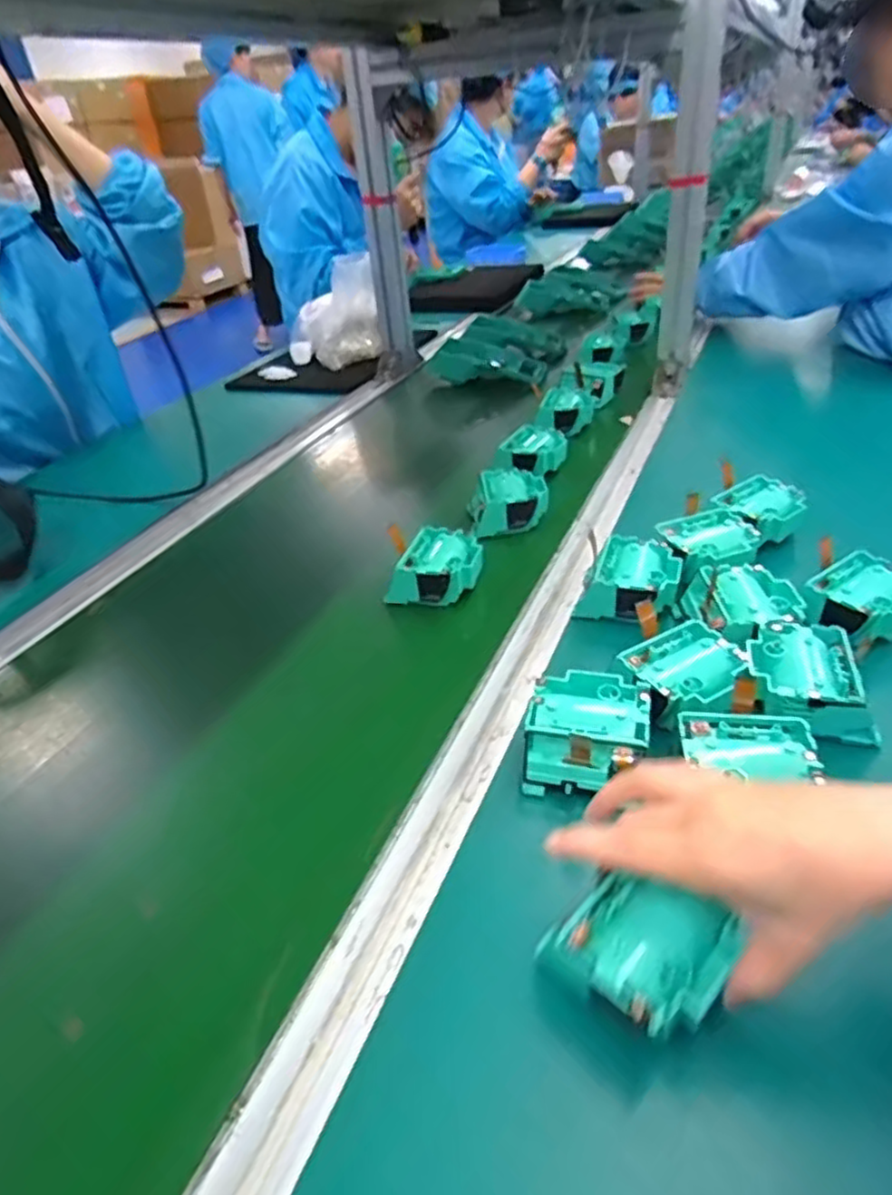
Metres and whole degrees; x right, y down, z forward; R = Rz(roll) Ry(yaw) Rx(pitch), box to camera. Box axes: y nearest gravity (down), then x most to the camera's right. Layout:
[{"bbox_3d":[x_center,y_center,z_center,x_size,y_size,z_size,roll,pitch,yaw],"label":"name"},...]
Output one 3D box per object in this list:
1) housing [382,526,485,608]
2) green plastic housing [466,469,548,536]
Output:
[{"bbox_3d":[-0.005,-0.026,0.633,0.075,0.037,0.079,12,39,24],"label":"housing"},{"bbox_3d":[0.066,-0.101,0.730,0.083,0.038,0.083,-2,35,5],"label":"green plastic housing"}]

